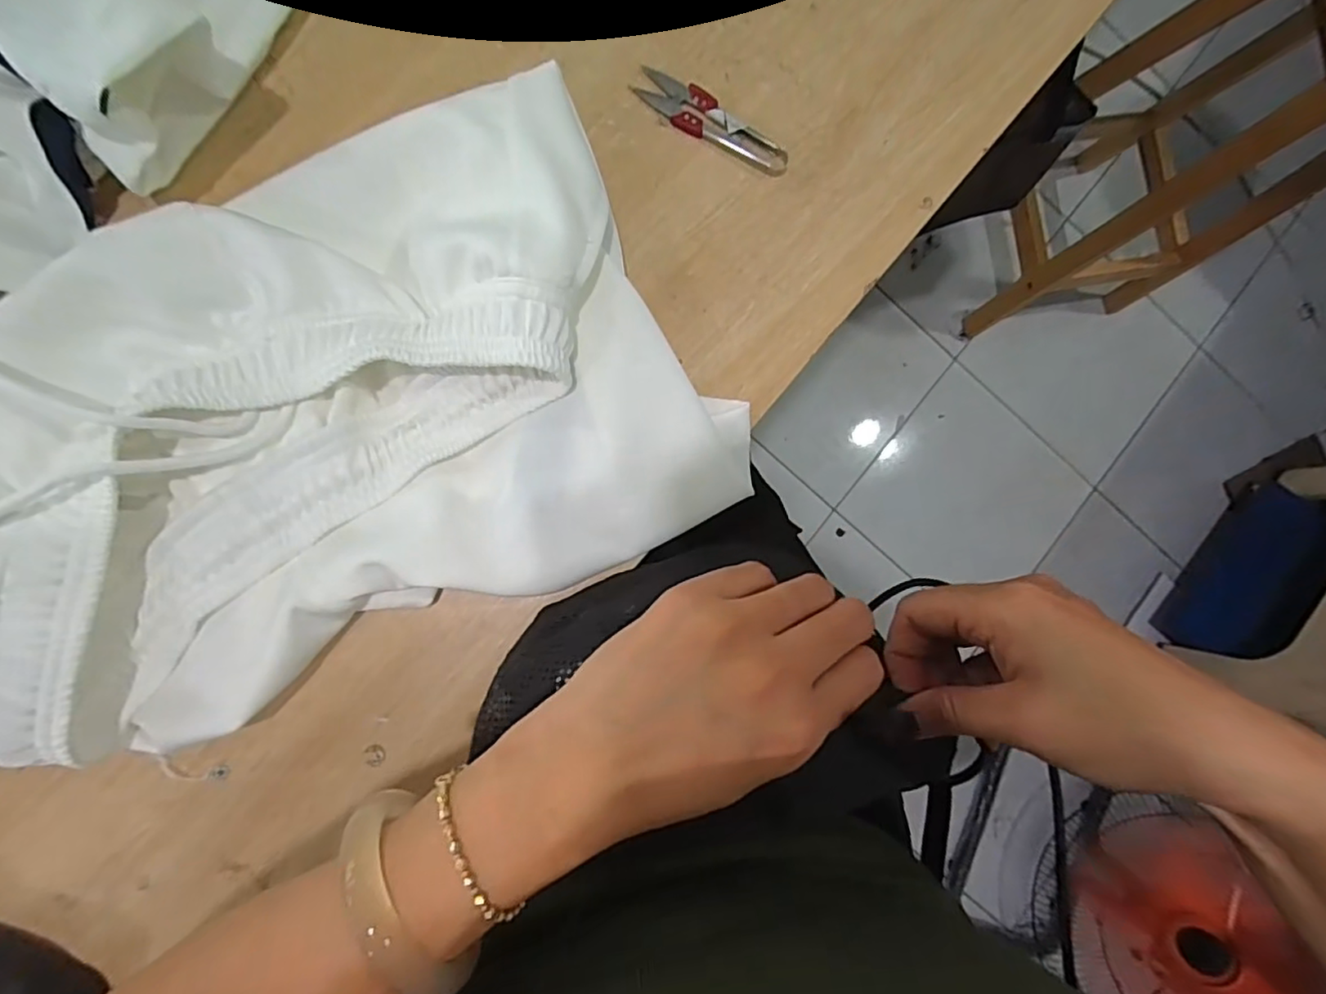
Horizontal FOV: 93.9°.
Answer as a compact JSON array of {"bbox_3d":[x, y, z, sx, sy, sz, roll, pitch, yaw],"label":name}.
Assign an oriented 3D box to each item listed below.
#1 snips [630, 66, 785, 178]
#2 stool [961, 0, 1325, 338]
[{"bbox_3d":[0.031,-0.227,0.376,0.099,0.007,0.026,32,84,-6],"label":"snips"},{"bbox_3d":[0.784,-0.538,0.927,0.332,0.651,0.344,-11,89,-8],"label":"stool"}]

